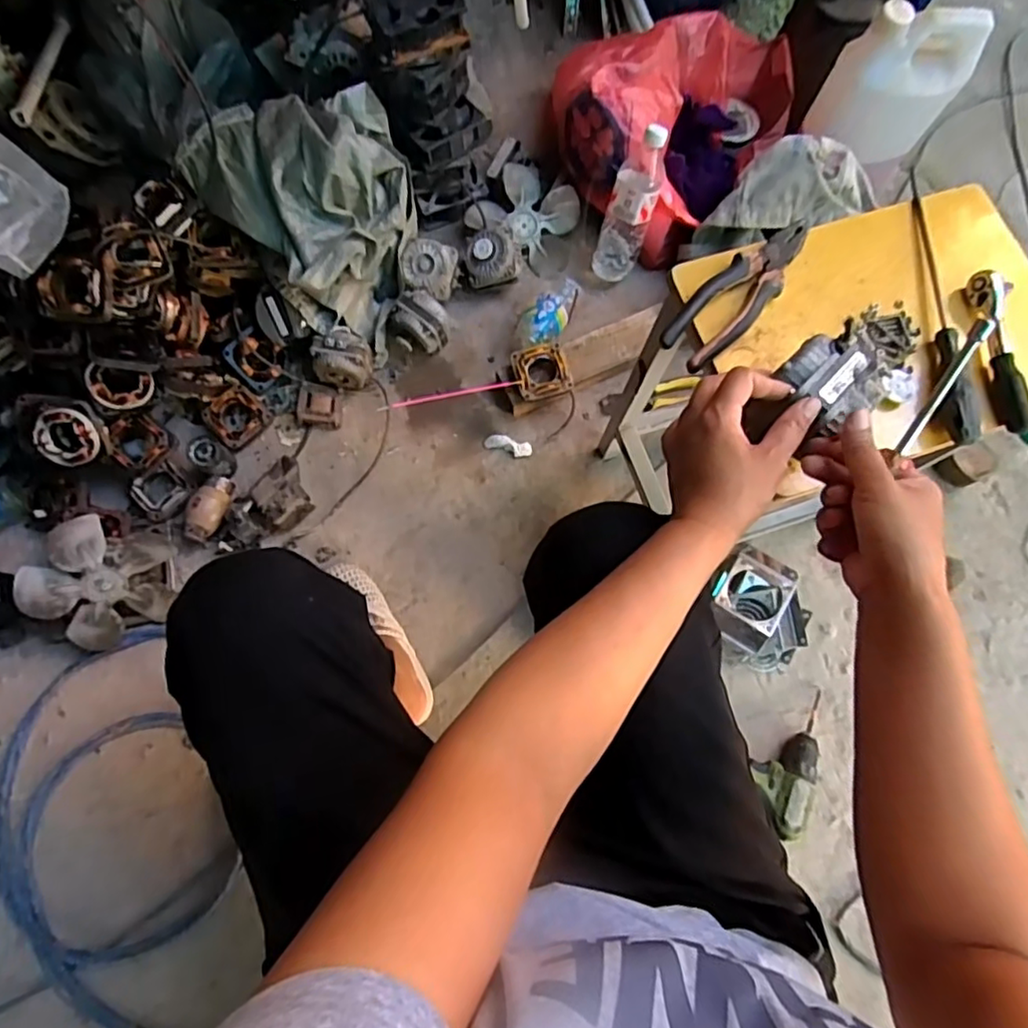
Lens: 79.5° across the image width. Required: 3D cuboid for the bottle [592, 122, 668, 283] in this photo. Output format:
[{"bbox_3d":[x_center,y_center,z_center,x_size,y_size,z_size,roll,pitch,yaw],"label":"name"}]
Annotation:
[{"bbox_3d":[0.181,-0.476,0.955,0.065,0.225,0.057,23,49,3],"label":"bottle"}]

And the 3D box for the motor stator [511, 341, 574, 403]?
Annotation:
[{"bbox_3d":[0.041,-0.217,0.934,0.077,0.025,0.079,-17,77,-5],"label":"motor stator"}]

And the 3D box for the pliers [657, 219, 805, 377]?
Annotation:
[{"bbox_3d":[0.202,-0.198,0.545,0.054,0.014,0.179,44,80,9],"label":"pliers"}]

